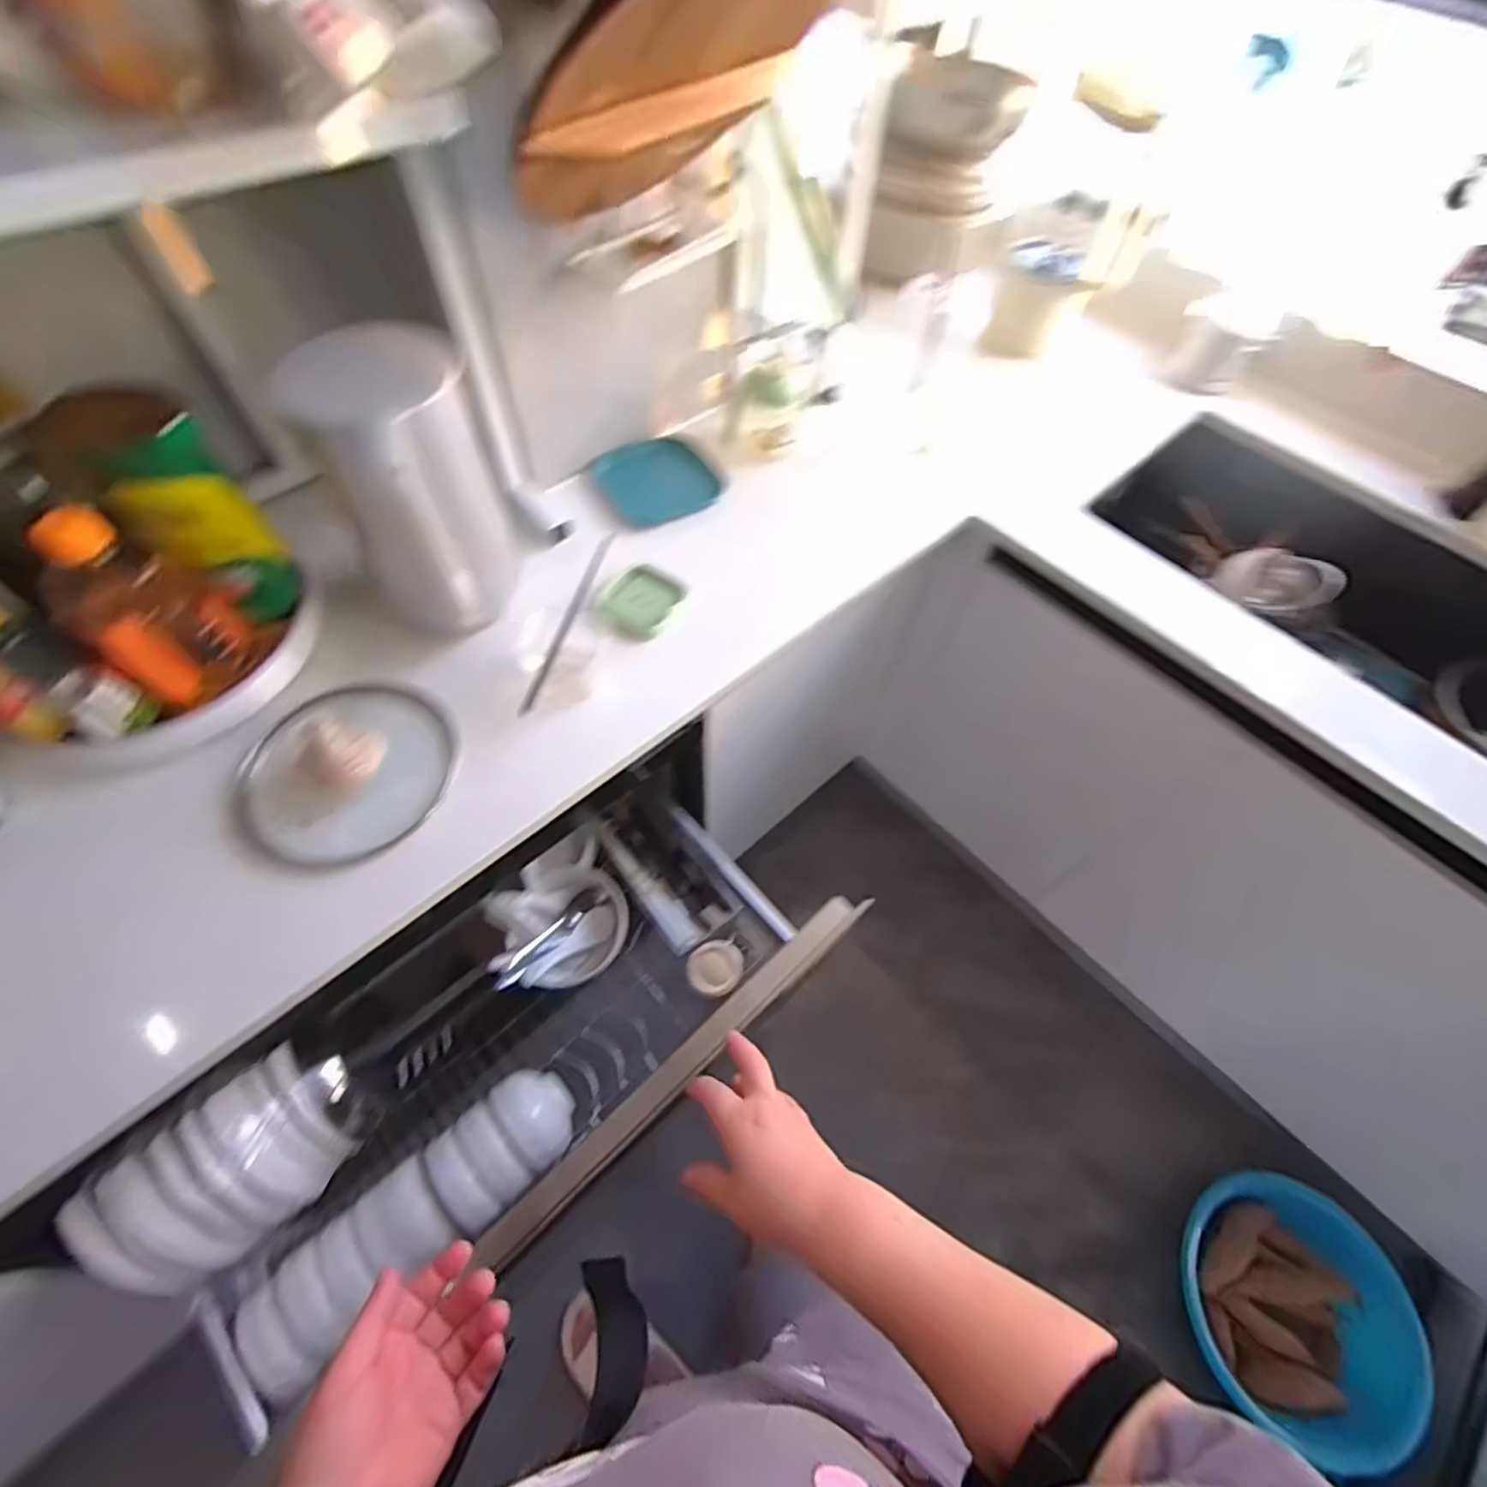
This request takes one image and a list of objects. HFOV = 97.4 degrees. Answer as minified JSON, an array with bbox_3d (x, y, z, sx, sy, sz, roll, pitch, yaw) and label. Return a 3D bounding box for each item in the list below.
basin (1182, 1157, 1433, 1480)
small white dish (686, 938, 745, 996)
[{"bbox_3d":[0.843,0.869,1.021,0.312,0.139,0.322,1,59,-2],"label":"basin"},{"bbox_3d":[-0.035,0.281,0.822,0.066,0.051,0.079,18,60,7],"label":"small white dish"}]

